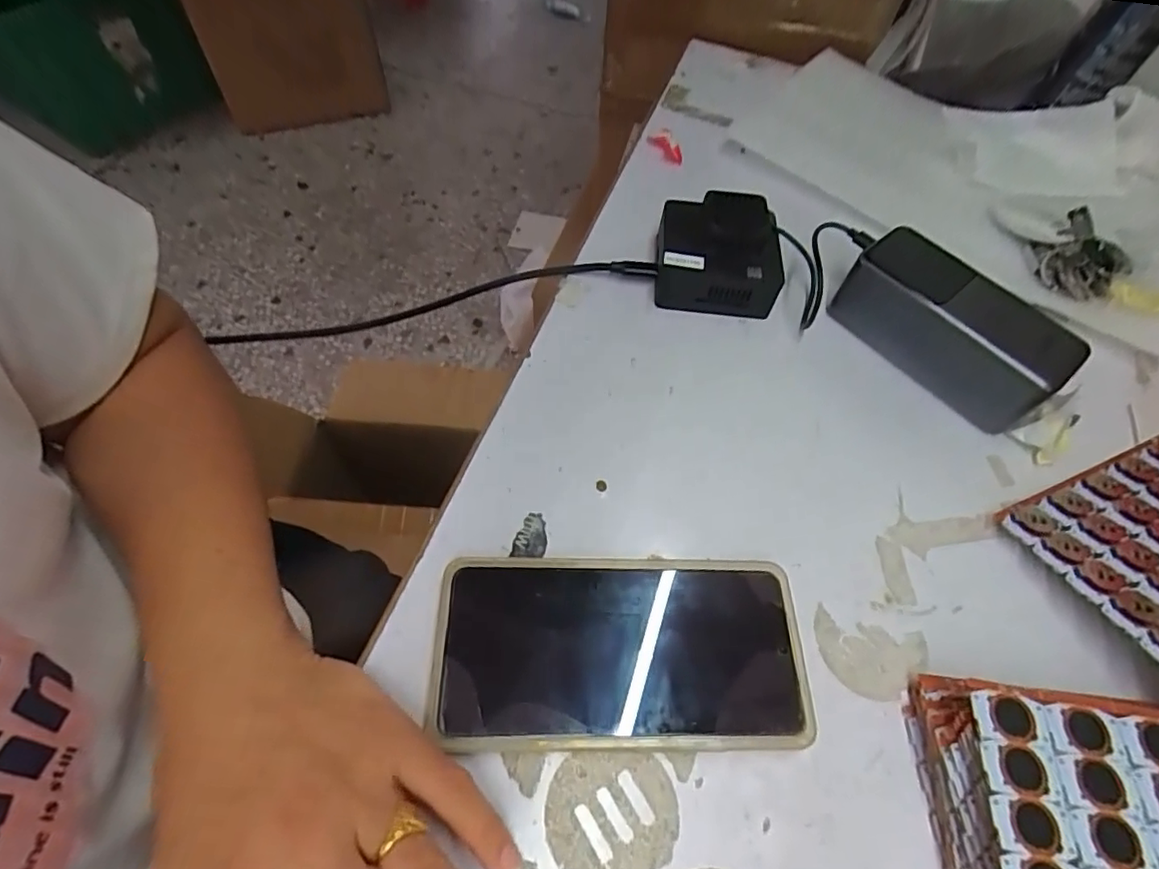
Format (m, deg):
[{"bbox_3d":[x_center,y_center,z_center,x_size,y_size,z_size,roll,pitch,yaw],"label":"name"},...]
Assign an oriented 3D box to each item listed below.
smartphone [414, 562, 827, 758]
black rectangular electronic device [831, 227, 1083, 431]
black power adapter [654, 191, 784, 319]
[{"bbox_3d":[0.018,0.100,0.268,0.166,0.015,0.082,1,59,-3],"label":"smartphone"},{"bbox_3d":[0.228,-0.064,0.357,0.054,0.050,0.133,-33,66,-21],"label":"black rectangular electronic device"},{"bbox_3d":[0.091,-0.121,0.385,0.076,0.045,0.076,7,59,0],"label":"black power adapter"}]

